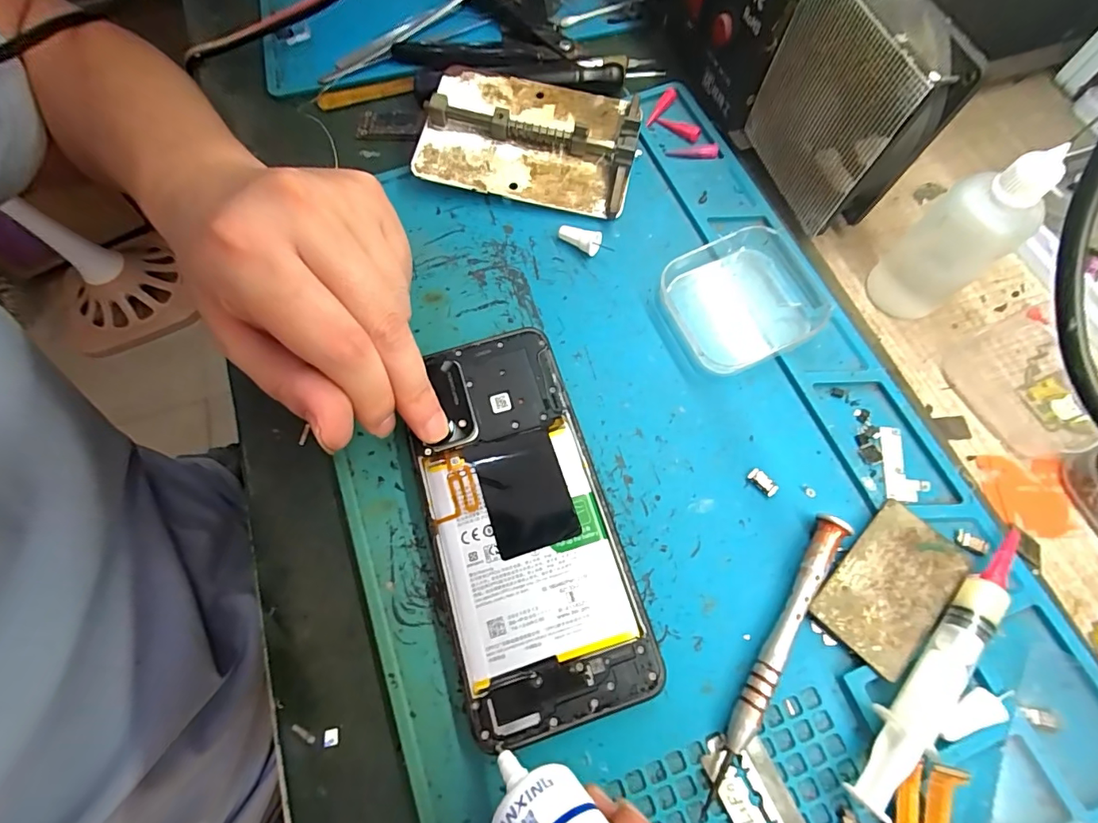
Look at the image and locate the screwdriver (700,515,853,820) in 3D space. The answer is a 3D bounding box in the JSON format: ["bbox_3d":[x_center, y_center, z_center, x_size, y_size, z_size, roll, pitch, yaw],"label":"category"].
[{"bbox_3d":[0.085,0.091,0.179,0.011,0.013,0.113,29,73,12],"label":"screwdriver"}]

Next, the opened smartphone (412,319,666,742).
[{"bbox_3d":[-0.013,0.041,0.198,0.073,0.004,0.158,-13,70,-3],"label":"opened smartphone"}]

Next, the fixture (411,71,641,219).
[{"bbox_3d":[-0.011,-0.154,0.267,0.115,0.024,0.078,11,70,6],"label":"fixture"}]

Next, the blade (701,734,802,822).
[{"bbox_3d":[0.073,0.136,0.167,0.022,0.004,0.042,-25,71,-7],"label":"blade"}]

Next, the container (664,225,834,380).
[{"bbox_3d":[0.096,-0.057,0.233,0.072,0.015,0.063,-25,71,-7],"label":"container"}]

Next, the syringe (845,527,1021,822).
[{"bbox_3d":[0.142,0.091,0.173,0.016,0.014,0.112,39,76,15],"label":"syringe"}]

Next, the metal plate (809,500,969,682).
[{"bbox_3d":[0.133,0.068,0.189,0.037,0.007,0.059,42,76,16],"label":"metal plate"}]

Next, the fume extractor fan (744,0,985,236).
[{"bbox_3d":[0.133,-0.138,0.222,0.026,0.085,0.080,-24,71,-7],"label":"fume extractor fan"}]

